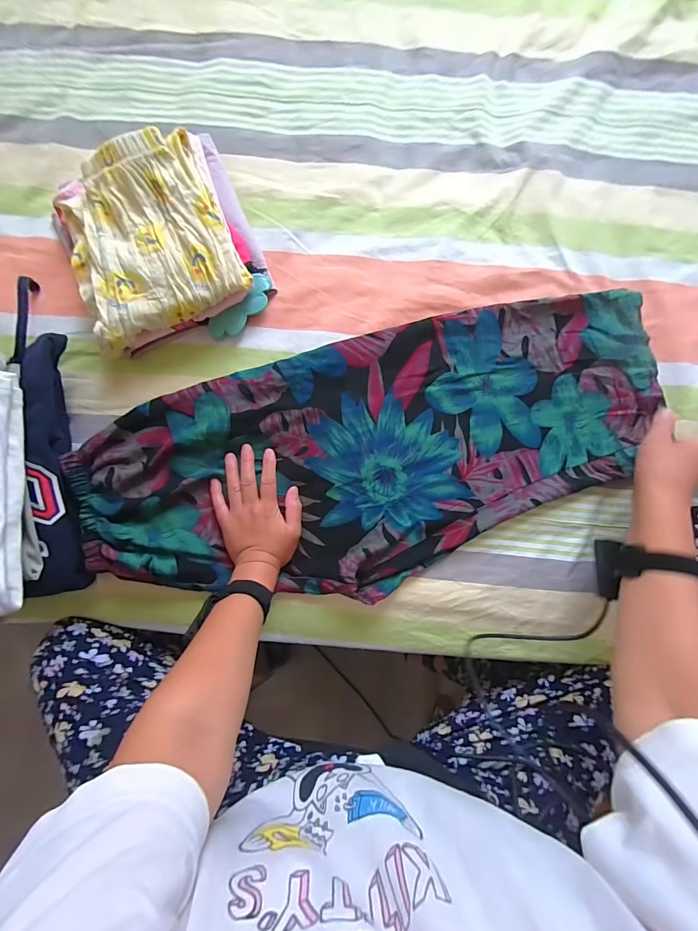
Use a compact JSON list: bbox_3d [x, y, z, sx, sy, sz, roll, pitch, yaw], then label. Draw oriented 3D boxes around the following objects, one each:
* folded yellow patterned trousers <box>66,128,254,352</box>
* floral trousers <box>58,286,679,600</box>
[{"bbox_3d":[-0.262,-0.288,0.460,0.206,0.044,0.211,-24,87,0],"label":"folded yellow patterned trousers"},{"bbox_3d":[0.034,-0.013,0.489,0.751,0.046,0.323,-14,87,-1],"label":"floral trousers"}]

